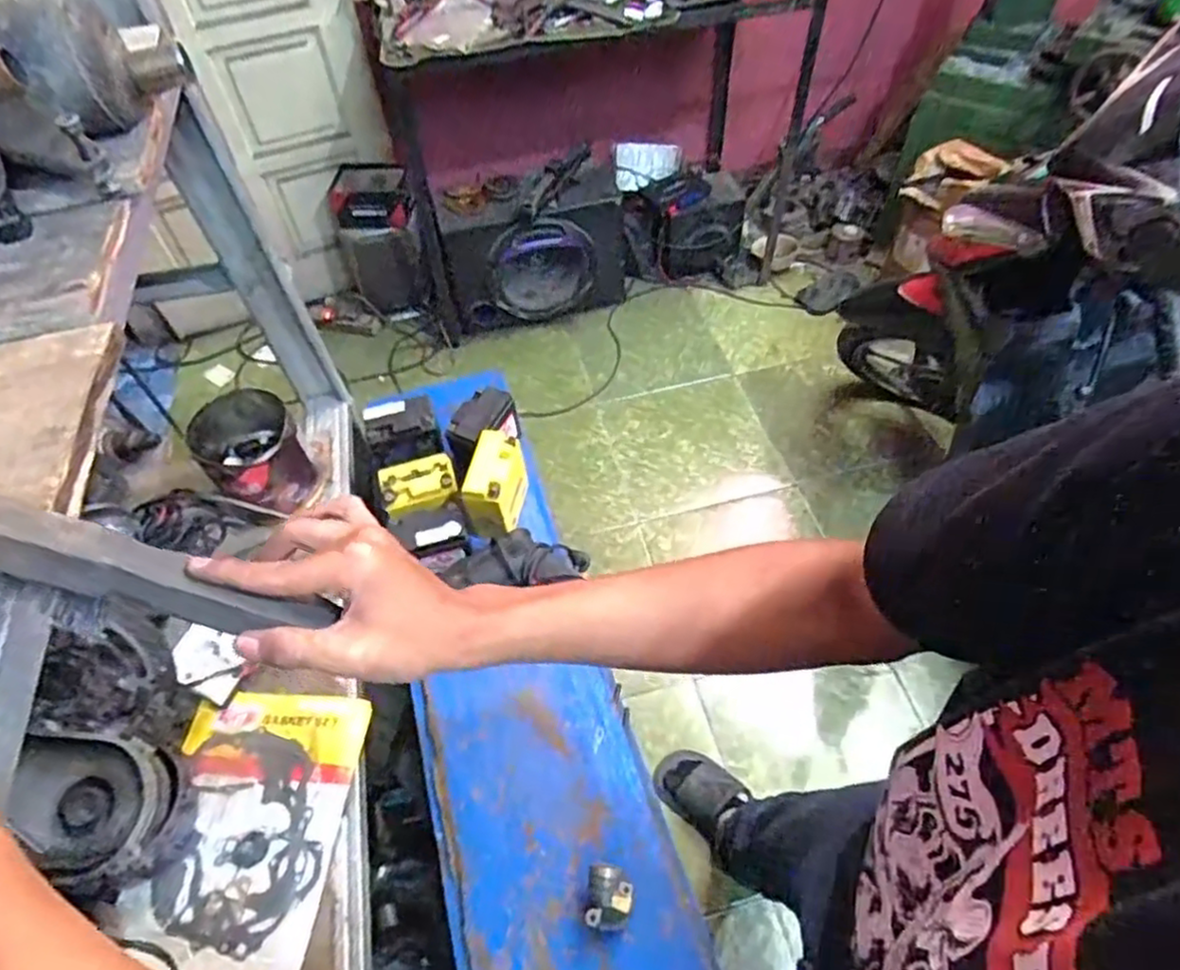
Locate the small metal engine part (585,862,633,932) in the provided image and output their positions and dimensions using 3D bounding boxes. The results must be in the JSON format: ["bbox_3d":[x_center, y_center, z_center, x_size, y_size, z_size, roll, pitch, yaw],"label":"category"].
[{"bbox_3d":[0.022,0.456,0.783,0.048,0.064,0.063,6,54,8],"label":"small metal engine part"}]

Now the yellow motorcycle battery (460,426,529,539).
[{"bbox_3d":[-0.141,0.004,1.063,0.066,0.126,0.133,10,55,11],"label":"yellow motorcycle battery"}]

